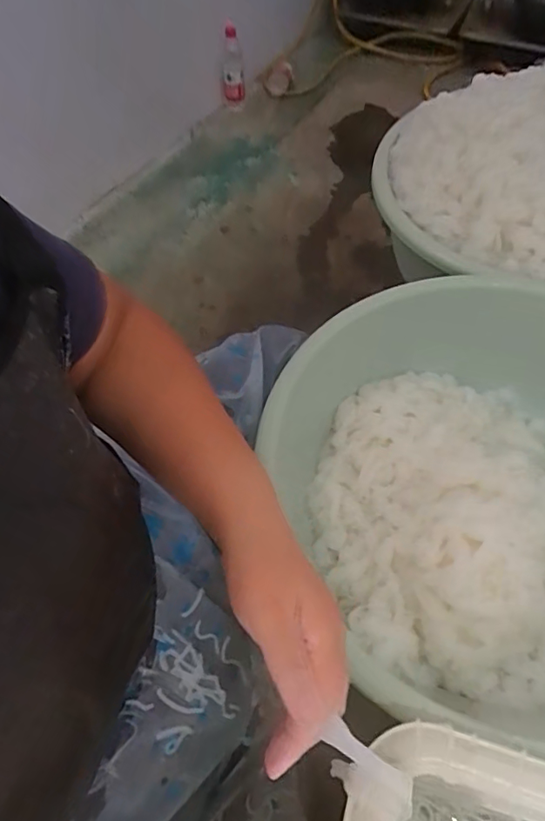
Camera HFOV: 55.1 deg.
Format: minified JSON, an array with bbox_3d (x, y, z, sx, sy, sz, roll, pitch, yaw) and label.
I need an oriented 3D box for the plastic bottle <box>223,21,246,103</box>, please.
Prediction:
[{"bbox_3d":[-0.122,-1.049,1.579,0.064,0.222,0.058,-5,58,-1],"label":"plastic bottle"}]

